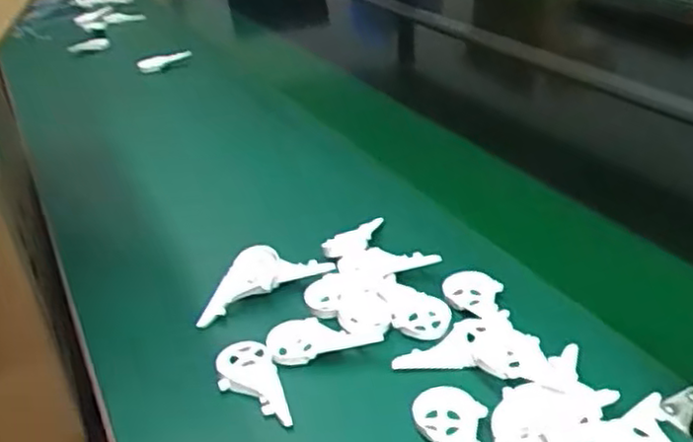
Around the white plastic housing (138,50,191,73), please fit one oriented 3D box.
[{"bbox_3d":[-0.318,-0.281,1.221,0.097,0.025,0.016,-14,29,8],"label":"white plastic housing"}]

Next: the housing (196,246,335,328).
[{"bbox_3d":[-0.081,0.048,0.641,0.127,0.032,0.042,-19,34,-22],"label":"housing"}]

